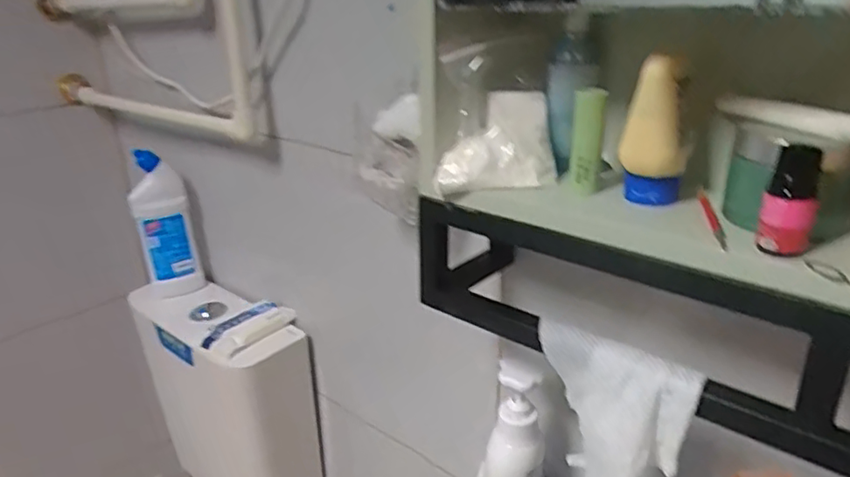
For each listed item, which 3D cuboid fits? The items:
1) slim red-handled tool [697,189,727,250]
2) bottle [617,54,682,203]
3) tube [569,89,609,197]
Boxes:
[{"bbox_3d":[0.183,-0.015,0.385,0.007,0.004,0.100,5,25,14],"label":"slim red-handled tool"},{"bbox_3d":[0.149,-0.067,0.389,0.035,0.094,0.029,10,26,23],"label":"bottle"},{"bbox_3d":[0.114,-0.068,0.424,0.016,0.072,0.016,12,27,27],"label":"tube"}]

